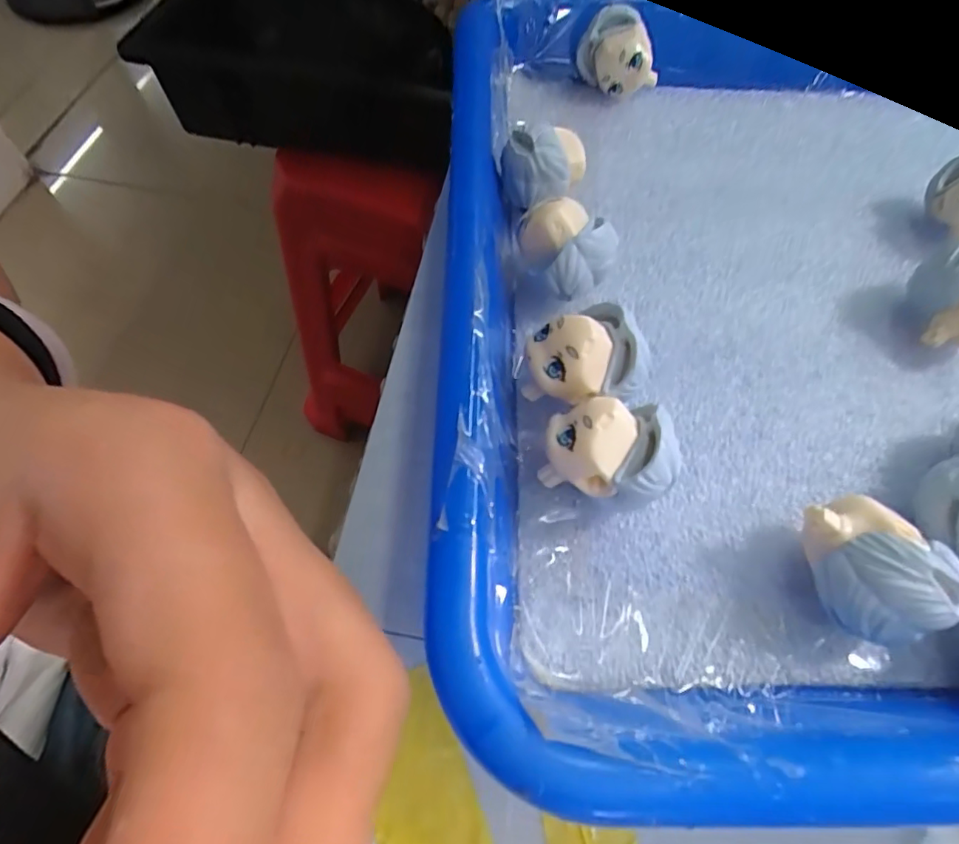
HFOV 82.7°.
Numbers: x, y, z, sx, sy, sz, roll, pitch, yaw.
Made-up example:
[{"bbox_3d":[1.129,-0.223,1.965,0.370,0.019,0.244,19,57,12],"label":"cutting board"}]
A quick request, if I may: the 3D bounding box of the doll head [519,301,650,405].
[{"bbox_3d":[0.024,-0.013,0.126,0.024,0.023,0.022,0,62,-1],"label":"doll head"}]

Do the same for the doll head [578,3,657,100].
[{"bbox_3d":[0.049,-0.129,0.190,0.028,0.023,0.018,12,63,5],"label":"doll head"}]

